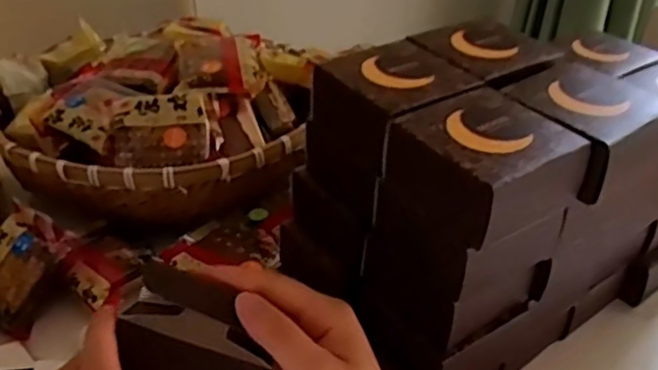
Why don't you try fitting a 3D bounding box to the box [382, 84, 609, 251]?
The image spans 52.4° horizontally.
[{"bbox_3d":[0.097,-0.008,0.408,0.096,0.059,0.097,-24,41,-32],"label":"box"}]

